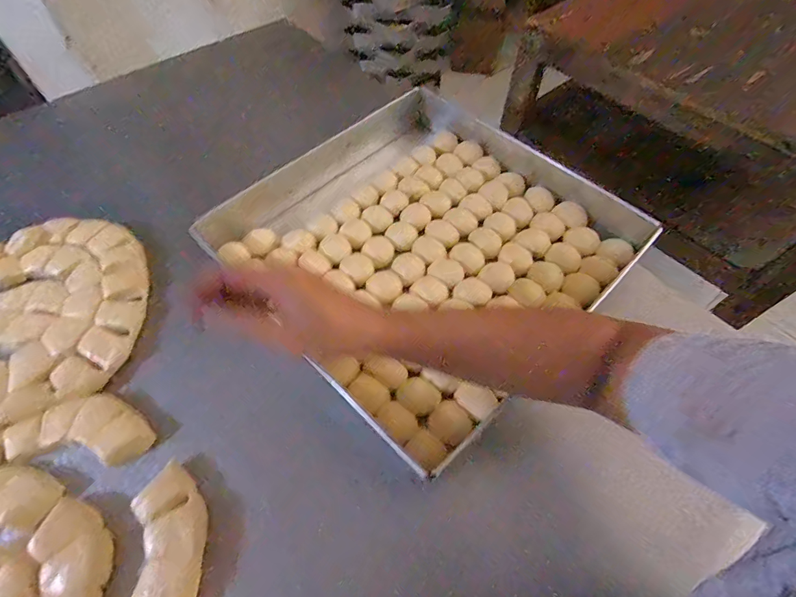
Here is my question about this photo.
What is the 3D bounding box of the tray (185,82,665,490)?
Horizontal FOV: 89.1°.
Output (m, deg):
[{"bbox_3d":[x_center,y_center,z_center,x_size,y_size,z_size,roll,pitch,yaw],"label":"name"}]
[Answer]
[{"bbox_3d":[0.020,-0.094,0.520,0.459,0.040,0.436,40,67,21],"label":"tray"}]

